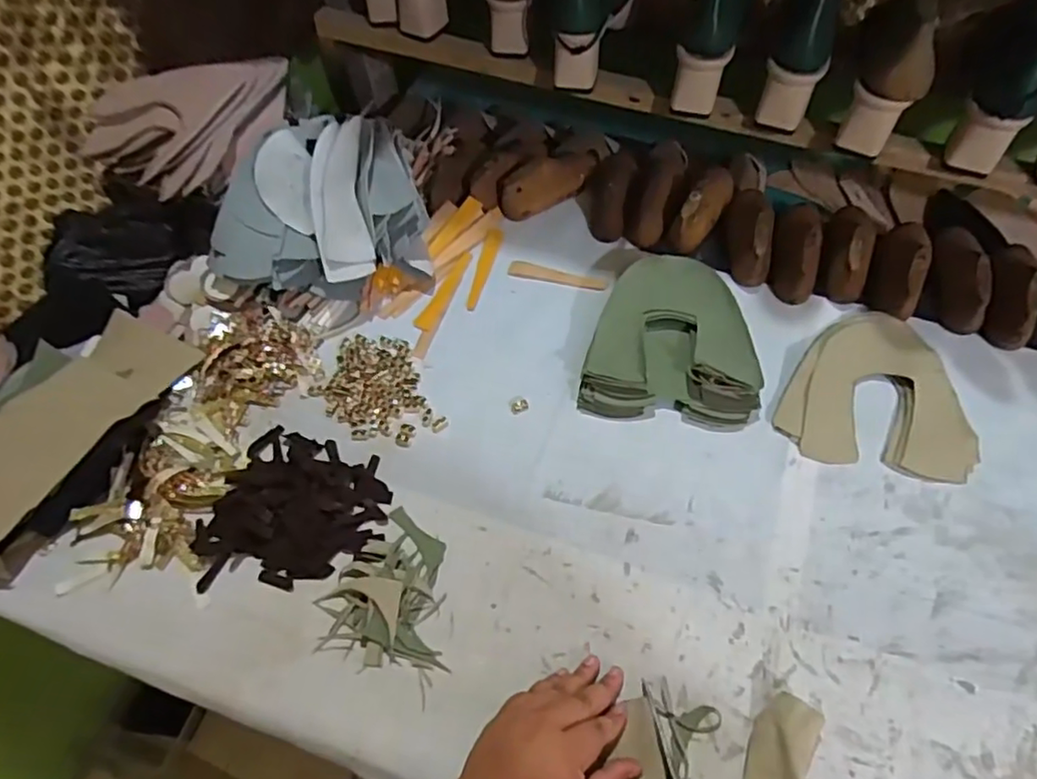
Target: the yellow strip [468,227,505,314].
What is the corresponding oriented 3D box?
[{"bbox_3d":[-0.040,-0.141,0.743,0.020,0.007,0.117,10,60,10],"label":"yellow strip"}]

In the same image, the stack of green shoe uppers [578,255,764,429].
[{"bbox_3d":[0.158,-0.055,0.654,0.170,0.046,0.178,6,60,7],"label":"stack of green shoe uppers"}]

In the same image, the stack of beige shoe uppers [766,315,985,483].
[{"bbox_3d":[0.348,-0.003,0.627,0.171,0.016,0.168,9,60,9],"label":"stack of beige shoe uppers"}]

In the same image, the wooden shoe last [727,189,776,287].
[{"bbox_3d":[0.261,-0.182,0.714,0.049,0.053,0.143,6,60,7],"label":"wooden shoe last"}]

